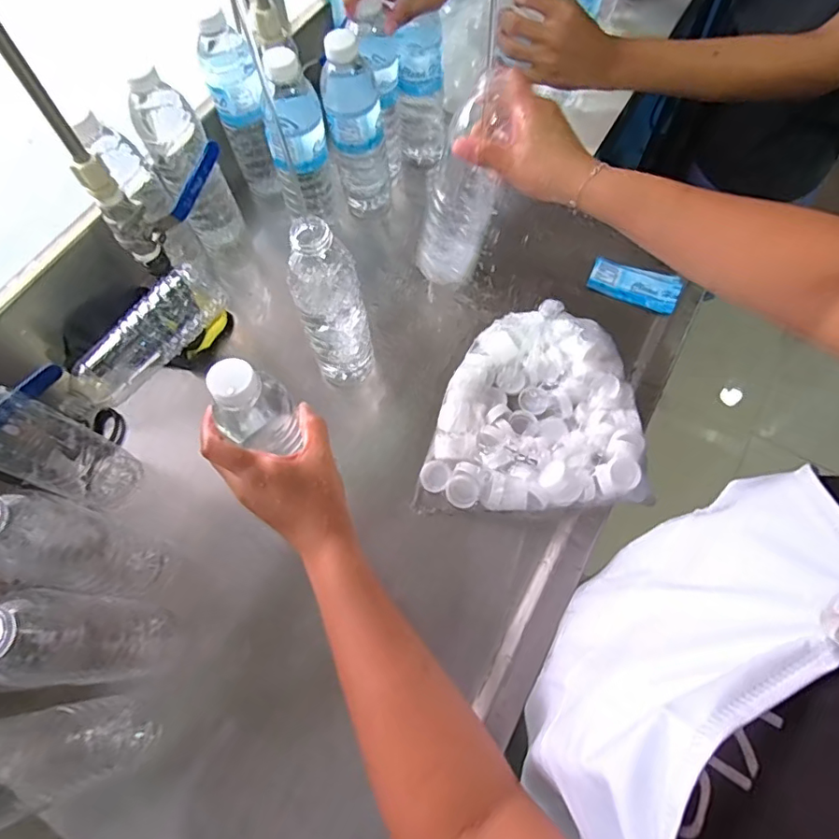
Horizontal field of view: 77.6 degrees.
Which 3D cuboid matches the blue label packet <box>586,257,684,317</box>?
[{"bbox_3d":[0.254,-0.160,0.618,0.101,0.011,0.052,24,69,13],"label":"blue label packet"}]

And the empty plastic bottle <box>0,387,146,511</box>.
[{"bbox_3d":[-0.321,0.027,0.445,0.050,0.199,0.071,27,69,14],"label":"empty plastic bottle"}]

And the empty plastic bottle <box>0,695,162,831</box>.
[{"bbox_3d":[-0.262,0.233,0.356,0.061,0.204,0.067,-10,65,-2],"label":"empty plastic bottle"}]

